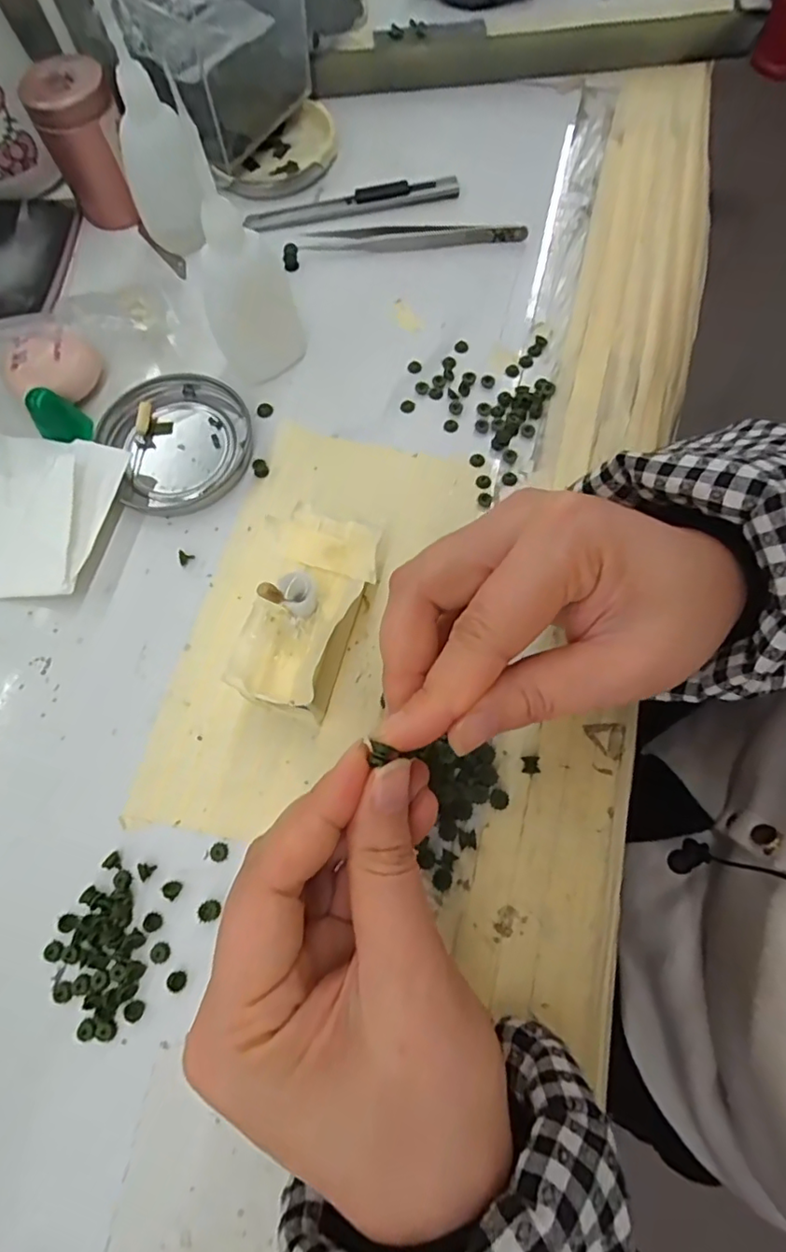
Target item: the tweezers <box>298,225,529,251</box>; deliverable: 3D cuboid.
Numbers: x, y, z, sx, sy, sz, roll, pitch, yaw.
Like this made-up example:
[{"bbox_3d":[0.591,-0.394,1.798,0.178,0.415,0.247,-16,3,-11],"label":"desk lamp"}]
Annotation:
[{"bbox_3d":[0.011,-0.223,0.330,0.127,0.008,0.015,3,72,4],"label":"tweezers"}]

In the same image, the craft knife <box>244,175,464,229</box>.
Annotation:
[{"bbox_3d":[-0.025,-0.253,0.341,0.126,0.008,0.014,-7,71,0],"label":"craft knife"}]

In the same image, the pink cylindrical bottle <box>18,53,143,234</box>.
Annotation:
[{"bbox_3d":[-0.170,-0.269,0.324,0.043,0.063,0.036,-26,72,-6],"label":"pink cylindrical bottle"}]

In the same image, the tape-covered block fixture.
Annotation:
[{"bbox_3d":[-0.035,-0.005,0.238,0.044,0.049,0.084,16,73,8],"label":"tape-covered block fixture"}]

